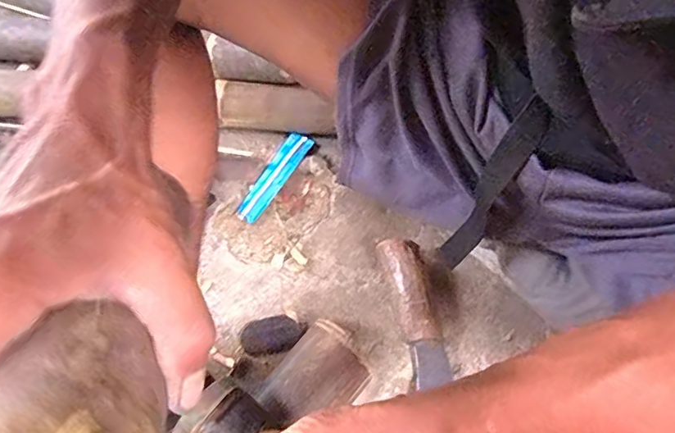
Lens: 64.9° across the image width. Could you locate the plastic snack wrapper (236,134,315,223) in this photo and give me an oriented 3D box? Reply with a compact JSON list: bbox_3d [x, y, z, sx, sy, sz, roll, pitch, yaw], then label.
[{"bbox_3d":[-0.083,-0.053,0.691,0.036,0.009,0.137,27,70,19],"label":"plastic snack wrapper"}]

